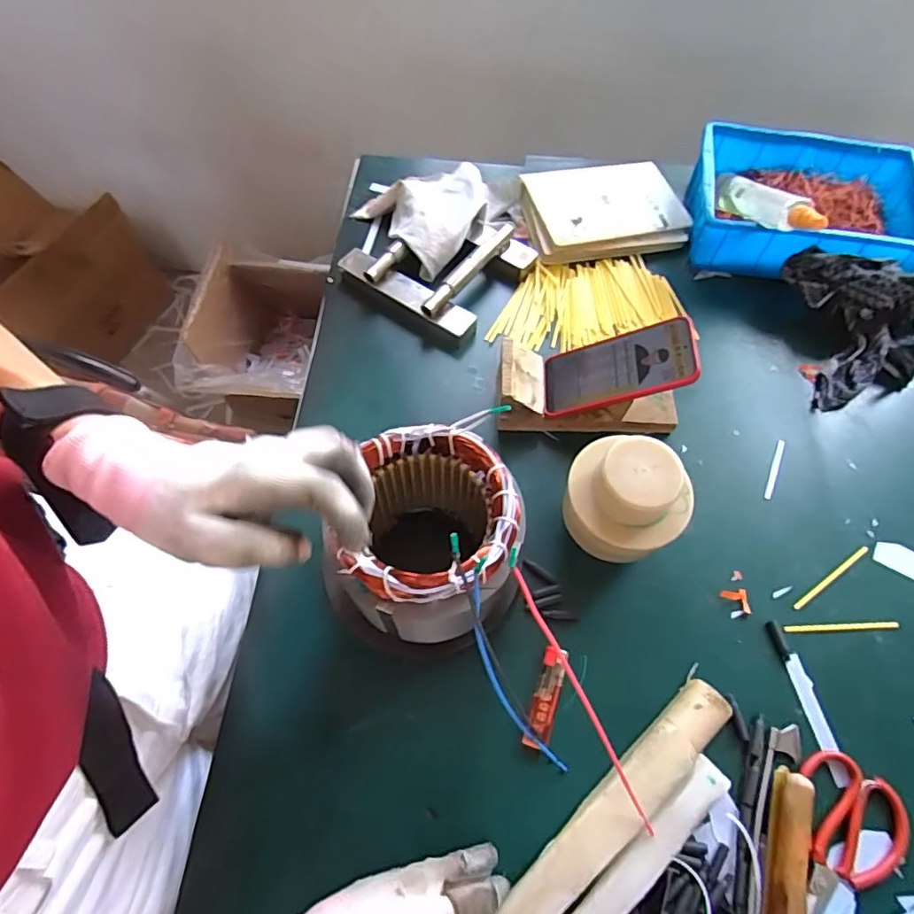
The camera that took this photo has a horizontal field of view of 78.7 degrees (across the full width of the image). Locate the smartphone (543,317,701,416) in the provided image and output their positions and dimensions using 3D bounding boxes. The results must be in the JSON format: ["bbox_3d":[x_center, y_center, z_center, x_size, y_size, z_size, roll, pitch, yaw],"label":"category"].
[{"bbox_3d":[0.171,-0.097,0.601,0.163,0.014,0.080,-12,58,29],"label":"smartphone"}]

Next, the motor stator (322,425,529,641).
[{"bbox_3d":[-0.026,0.078,0.471,0.142,0.159,0.144,0,62,-1],"label":"motor stator"}]

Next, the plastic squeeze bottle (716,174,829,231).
[{"bbox_3d":[0.380,-0.309,0.686,0.032,0.049,0.193,-8,35,-5],"label":"plastic squeeze bottle"}]

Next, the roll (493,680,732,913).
[{"bbox_3d":[0.102,0.309,0.446,0.337,0.031,0.042,-37,69,-18],"label":"roll"}]

